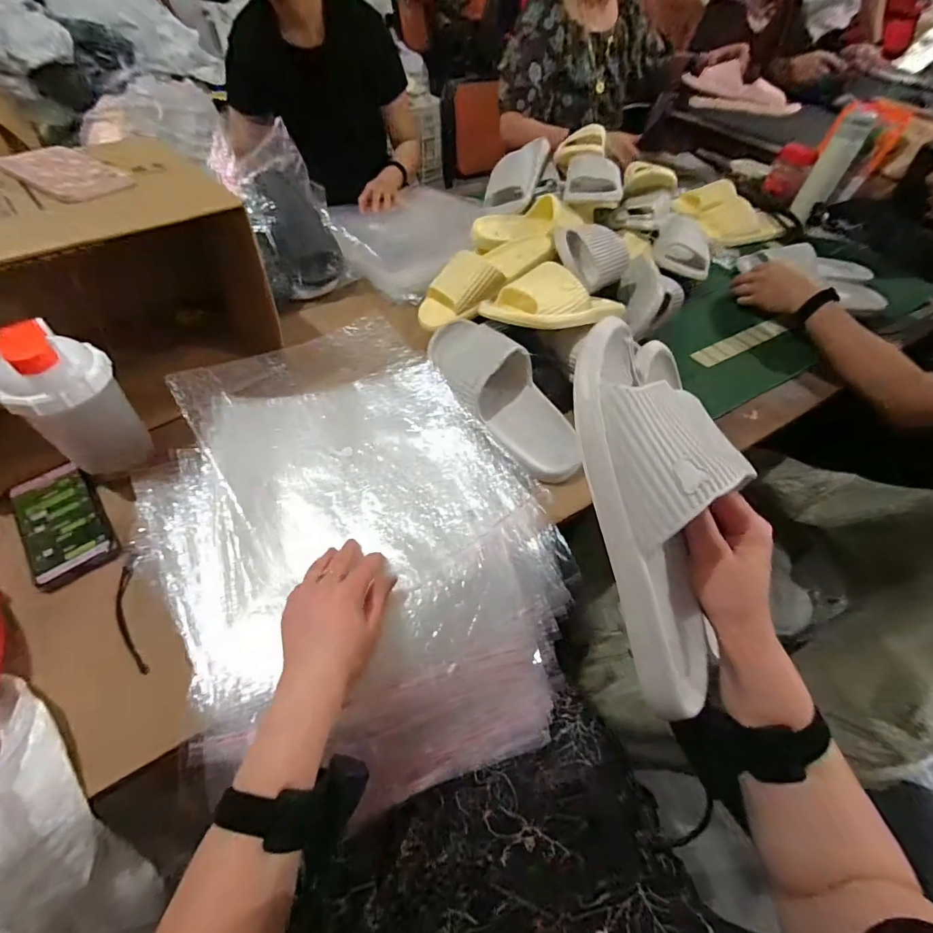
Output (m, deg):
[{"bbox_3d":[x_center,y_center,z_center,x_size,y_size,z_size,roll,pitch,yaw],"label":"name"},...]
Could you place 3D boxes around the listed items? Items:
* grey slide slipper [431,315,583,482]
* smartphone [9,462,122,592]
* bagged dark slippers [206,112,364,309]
[{"bbox_3d":[0.050,-0.103,0.604,0.099,0.065,0.283,-29,70,-23],"label":"grey slide slipper"},{"bbox_3d":[-0.462,0.062,0.521,0.075,0.017,0.157,-25,61,-36],"label":"smartphone"},{"bbox_3d":[-0.346,-0.508,0.843,0.184,0.093,0.400,-14,77,-13],"label":"bagged dark slippers"}]

